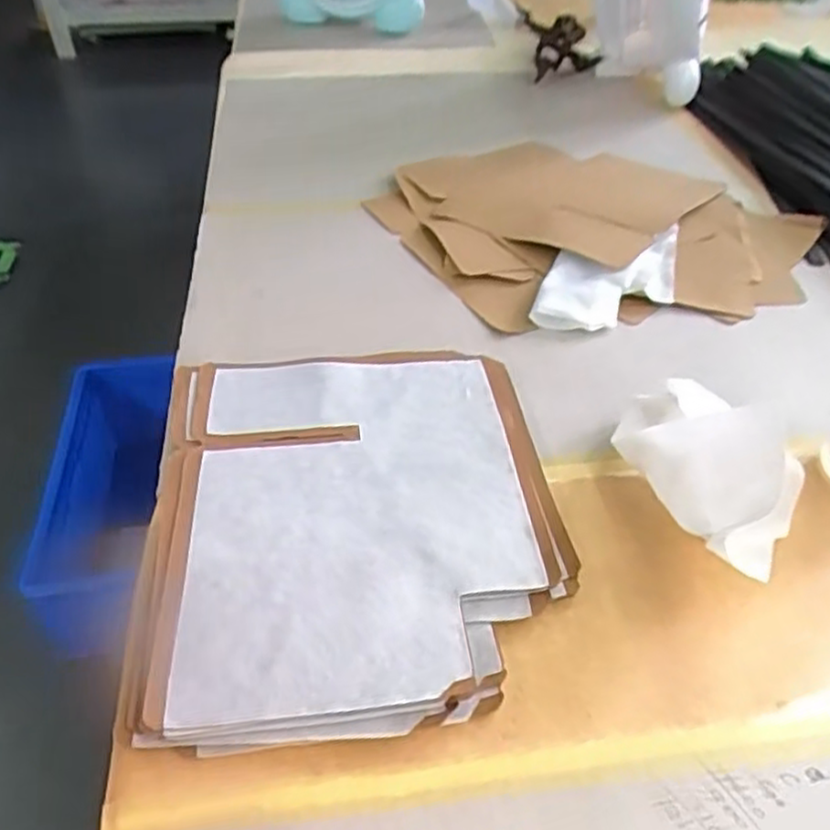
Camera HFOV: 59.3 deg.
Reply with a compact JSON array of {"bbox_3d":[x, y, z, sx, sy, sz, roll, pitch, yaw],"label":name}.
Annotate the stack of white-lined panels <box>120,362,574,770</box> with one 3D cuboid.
[{"bbox_3d":[-0.031,0.049,0.404,0.216,0.016,0.252,-3,44,-7],"label":"stack of white-lined panels"}]

